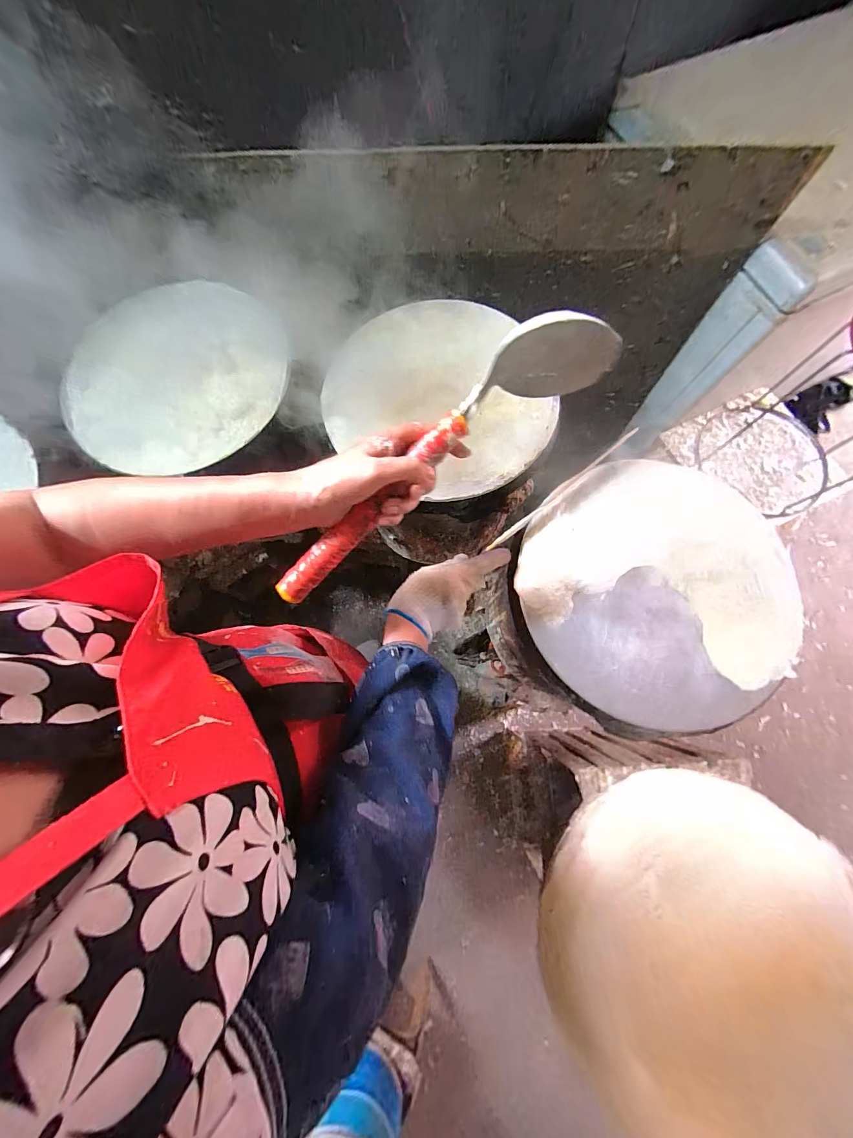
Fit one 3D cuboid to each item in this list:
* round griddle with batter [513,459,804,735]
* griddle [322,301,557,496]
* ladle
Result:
[{"bbox_3d":[0.331,0.024,0.517,0.373,0.049,0.366,0,76,1],"label":"round griddle with batter"},{"bbox_3d":[0.039,-0.304,0.628,0.356,0.036,0.352,0,77,1],"label":"griddle"},{"bbox_3d":[0.003,-0.083,0.322,0.347,0.087,0.063,-42,80,4],"label":"ladle"}]

